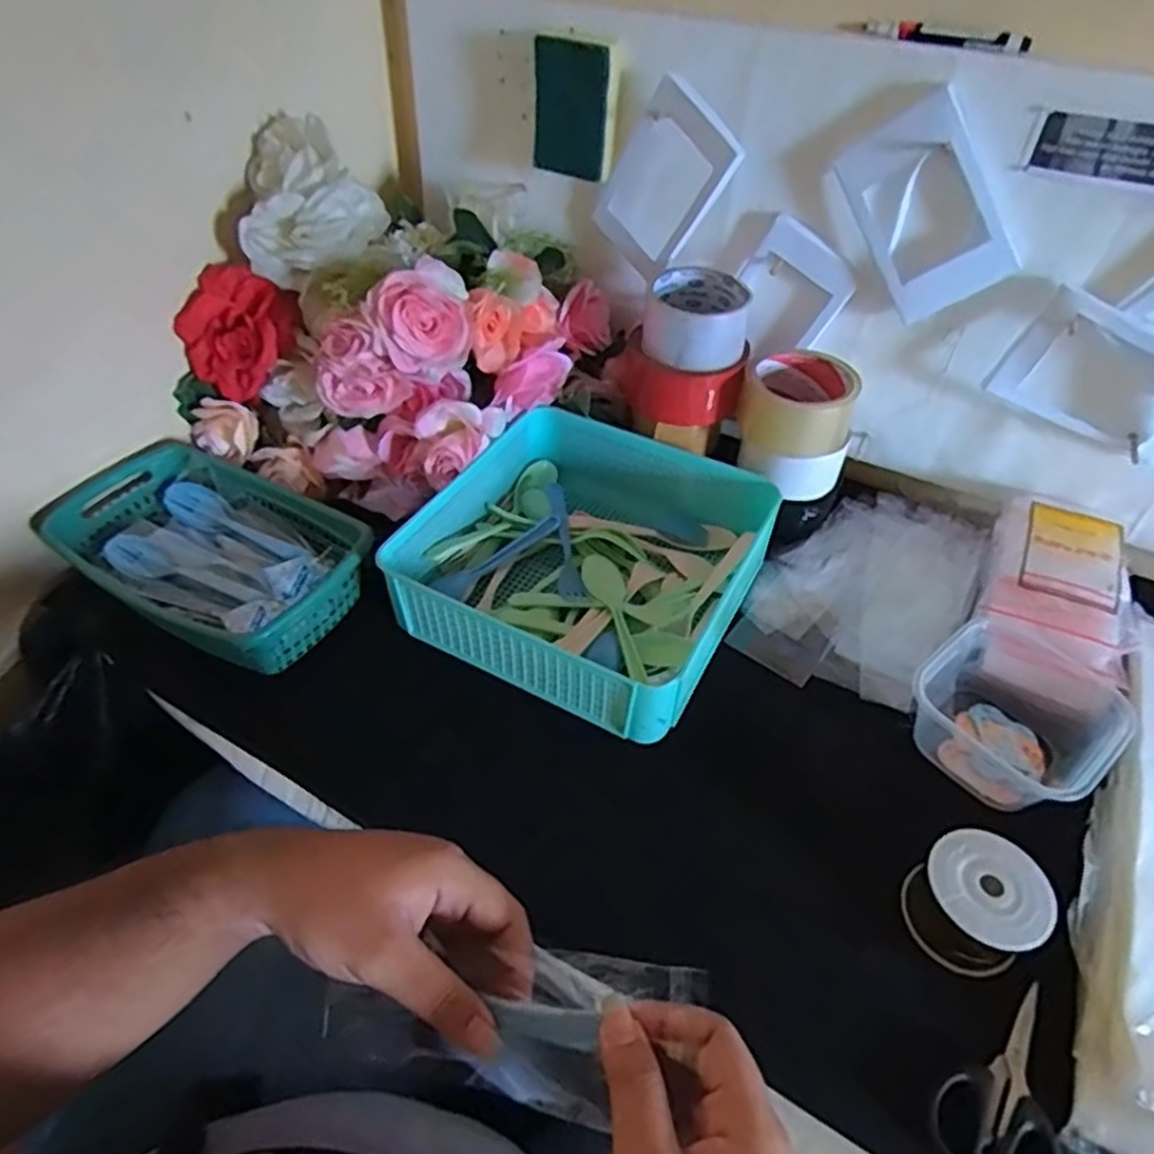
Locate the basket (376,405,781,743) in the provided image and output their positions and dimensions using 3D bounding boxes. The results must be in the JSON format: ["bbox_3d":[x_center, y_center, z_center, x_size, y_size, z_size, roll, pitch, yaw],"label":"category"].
[{"bbox_3d":[0.013,-0.017,0.621,0.247,0.085,0.261,23,49,19],"label":"basket"}]

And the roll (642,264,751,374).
[{"bbox_3d":[0.102,-0.222,0.631,0.084,0.048,0.102,6,46,4],"label":"roll"}]

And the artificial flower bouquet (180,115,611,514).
[{"bbox_3d":[-0.164,-0.226,0.661,0.290,0.239,0.251,22,48,18],"label":"artificial flower bouquet"}]

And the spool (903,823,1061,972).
[{"bbox_3d":[0.236,0.194,0.439,0.062,0.054,0.066,1,45,-1],"label":"spool"}]

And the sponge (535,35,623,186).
[{"bbox_3d":[-0.003,-0.400,0.630,0.069,0.097,0.027,18,47,14],"label":"sponge"}]

